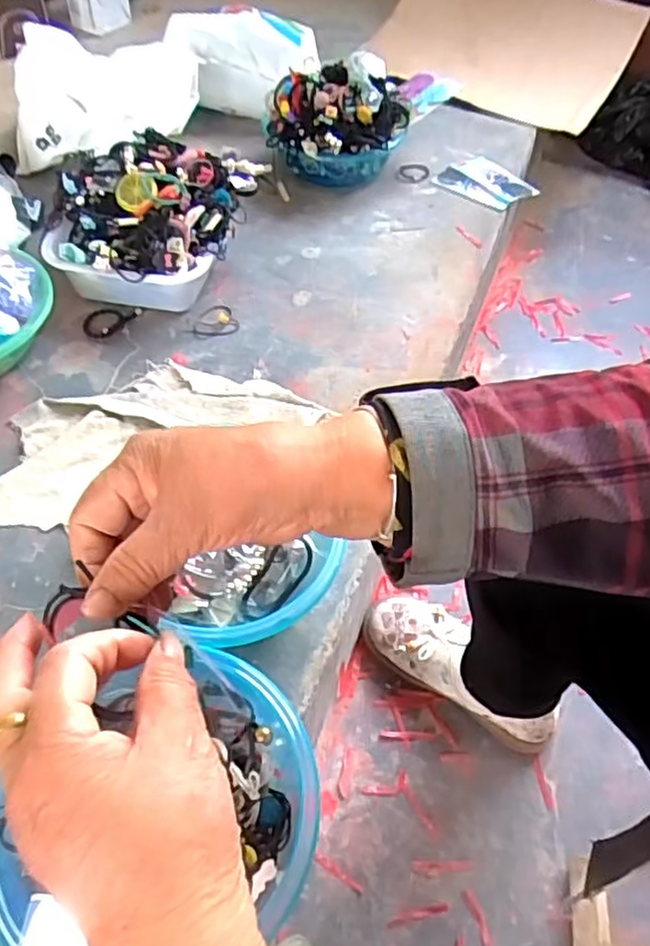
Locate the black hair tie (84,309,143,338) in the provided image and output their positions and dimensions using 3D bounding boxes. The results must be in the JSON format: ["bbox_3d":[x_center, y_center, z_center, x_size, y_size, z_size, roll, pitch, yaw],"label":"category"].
[{"bbox_3d":[-0.275,-0.194,0.852,0.071,0.004,0.054,-4,53,-5],"label":"black hair tie"}]

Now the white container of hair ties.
[{"bbox_3d":[-0.232,-0.333,0.883,0.224,0.138,0.241,15,53,8],"label":"white container of hair ties"}]

